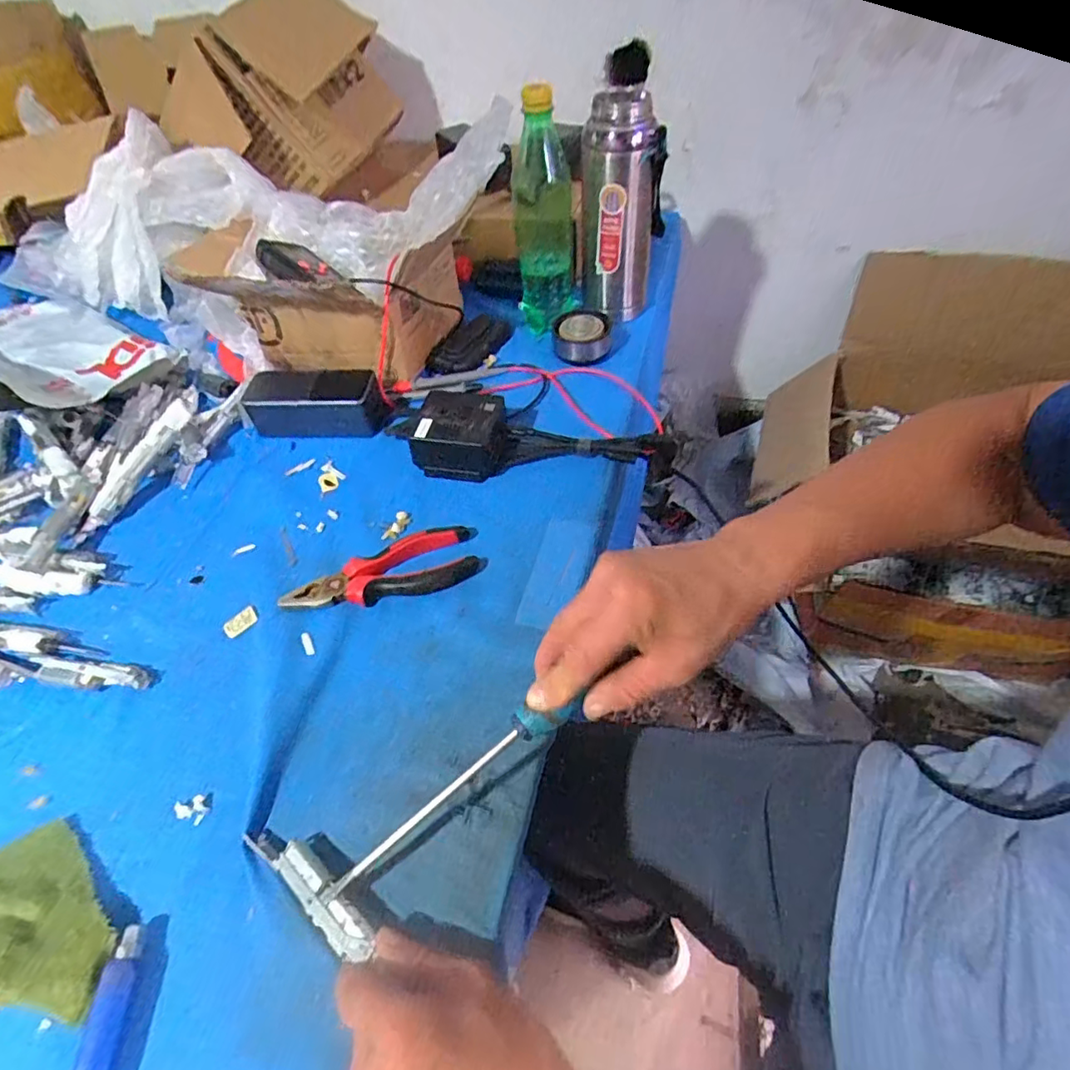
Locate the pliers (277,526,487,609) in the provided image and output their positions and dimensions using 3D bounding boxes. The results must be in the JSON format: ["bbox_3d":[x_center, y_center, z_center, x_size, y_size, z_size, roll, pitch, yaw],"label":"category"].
[{"bbox_3d":[-0.120,0.033,0.471,0.155,0.019,0.051,-22,51,-15],"label":"pliers"}]

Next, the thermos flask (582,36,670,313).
[{"bbox_3d":[0.095,-0.367,0.644,0.087,0.222,0.088,3,51,7],"label":"thermos flask"}]

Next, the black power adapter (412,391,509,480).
[{"bbox_3d":[-0.068,-0.096,0.546,0.083,0.052,0.064,5,51,8],"label":"black power adapter"}]

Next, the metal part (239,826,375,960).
[{"bbox_3d":[-0.129,0.200,0.334,0.104,0.014,0.022,23,53,33],"label":"metal part"}]

